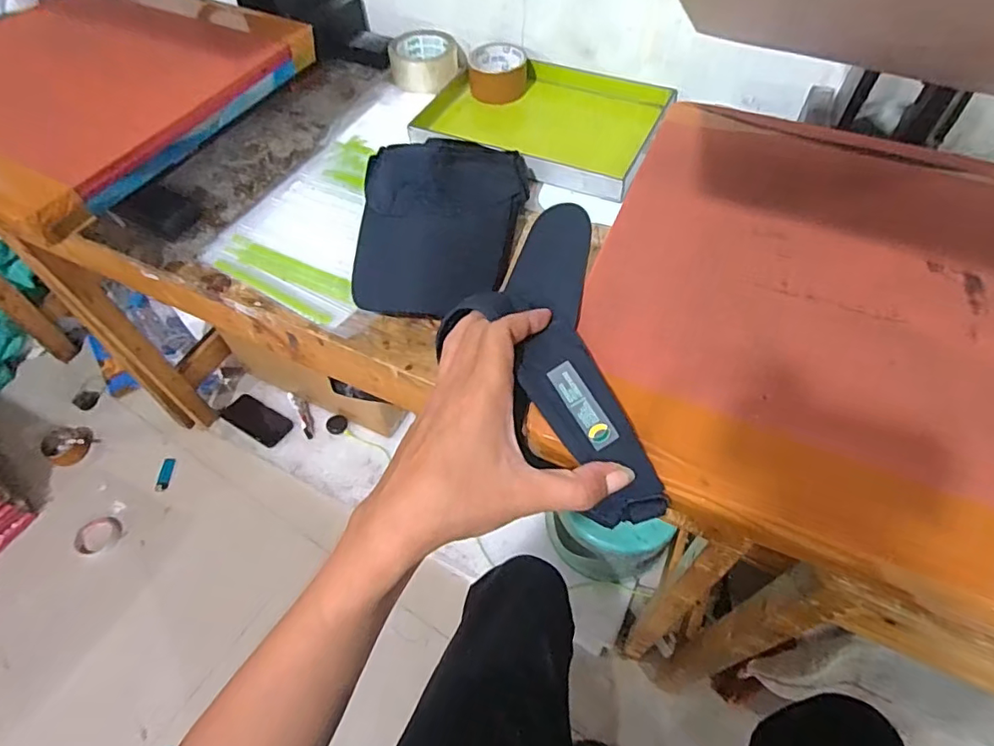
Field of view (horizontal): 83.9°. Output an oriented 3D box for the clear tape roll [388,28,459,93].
[{"bbox_3d":[-0.108,-0.476,0.843,0.106,0.045,0.100,-1,56,2],"label":"clear tape roll"}]

